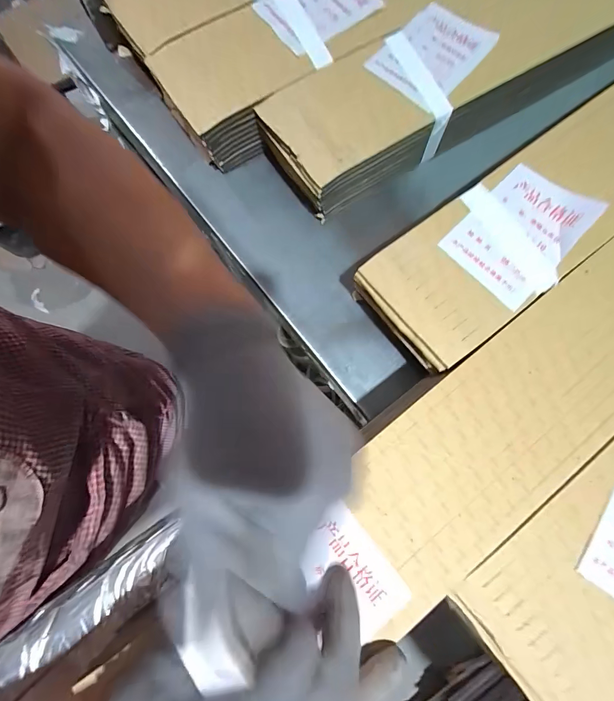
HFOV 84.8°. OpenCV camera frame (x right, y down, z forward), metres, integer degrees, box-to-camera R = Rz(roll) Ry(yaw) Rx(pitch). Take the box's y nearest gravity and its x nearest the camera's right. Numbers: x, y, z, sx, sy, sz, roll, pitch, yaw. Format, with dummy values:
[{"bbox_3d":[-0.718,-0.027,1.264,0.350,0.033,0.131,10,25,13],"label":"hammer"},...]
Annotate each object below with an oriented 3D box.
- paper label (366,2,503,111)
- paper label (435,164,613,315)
[{"bbox_3d":[0.113,-0.273,0.312,0.076,0.011,0.110,39,82,4],"label":"paper label"},{"bbox_3d":[0.167,-0.093,0.260,0.109,0.012,0.075,-43,81,-9],"label":"paper label"}]

